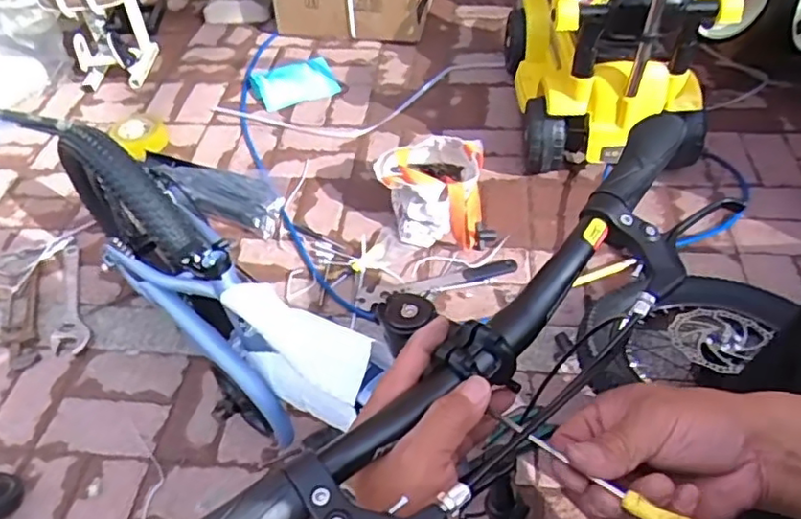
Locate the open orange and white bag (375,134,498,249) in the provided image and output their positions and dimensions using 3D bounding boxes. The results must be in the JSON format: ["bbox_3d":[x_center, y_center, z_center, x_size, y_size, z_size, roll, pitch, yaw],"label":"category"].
[{"bbox_3d":[0.070,-0.128,1.228,0.208,0.154,0.187,-12,48,-5],"label":"open orange and white bag"}]

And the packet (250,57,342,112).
[{"bbox_3d":[-0.280,-0.468,1.643,0.209,0.023,0.166,-21,49,-13],"label":"packet"}]

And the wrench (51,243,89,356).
[{"bbox_3d":[-0.648,0.072,1.216,0.063,0.009,0.275,-19,49,-12],"label":"wrench"}]

